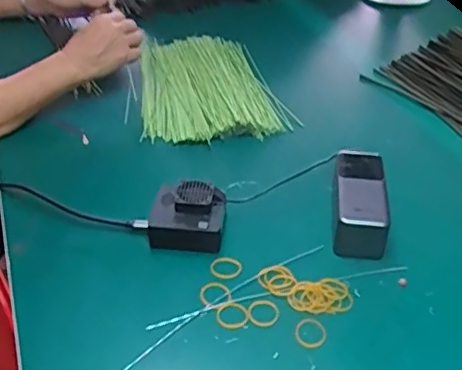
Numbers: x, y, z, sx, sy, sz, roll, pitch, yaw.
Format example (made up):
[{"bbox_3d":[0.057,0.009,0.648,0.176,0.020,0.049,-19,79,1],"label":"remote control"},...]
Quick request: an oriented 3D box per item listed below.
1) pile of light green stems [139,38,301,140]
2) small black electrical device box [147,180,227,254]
[{"bbox_3d":[-0.027,-0.149,0.913,0.209,0.039,0.266,-3,39,-5],"label":"pile of light green stems"},{"bbox_3d":[-0.048,0.034,0.667,0.080,0.050,0.066,3,39,3],"label":"small black electrical device box"}]

